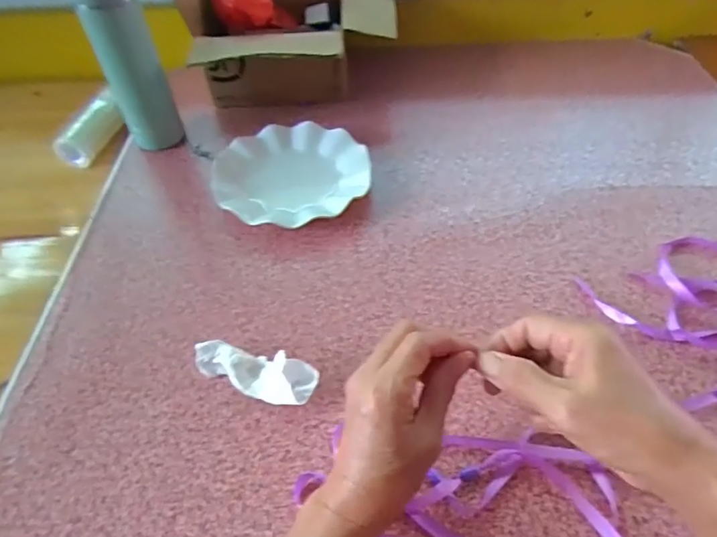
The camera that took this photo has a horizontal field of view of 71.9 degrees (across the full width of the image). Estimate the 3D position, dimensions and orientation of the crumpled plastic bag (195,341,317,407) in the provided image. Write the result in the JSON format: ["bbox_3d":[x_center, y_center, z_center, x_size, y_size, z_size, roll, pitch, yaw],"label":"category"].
[{"bbox_3d":[-0.089,0.090,0.432,0.108,0.025,0.037,13,52,13],"label":"crumpled plastic bag"}]

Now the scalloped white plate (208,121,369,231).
[{"bbox_3d":[-0.081,-0.115,0.603,0.182,0.024,0.172,-1,50,1],"label":"scalloped white plate"}]

